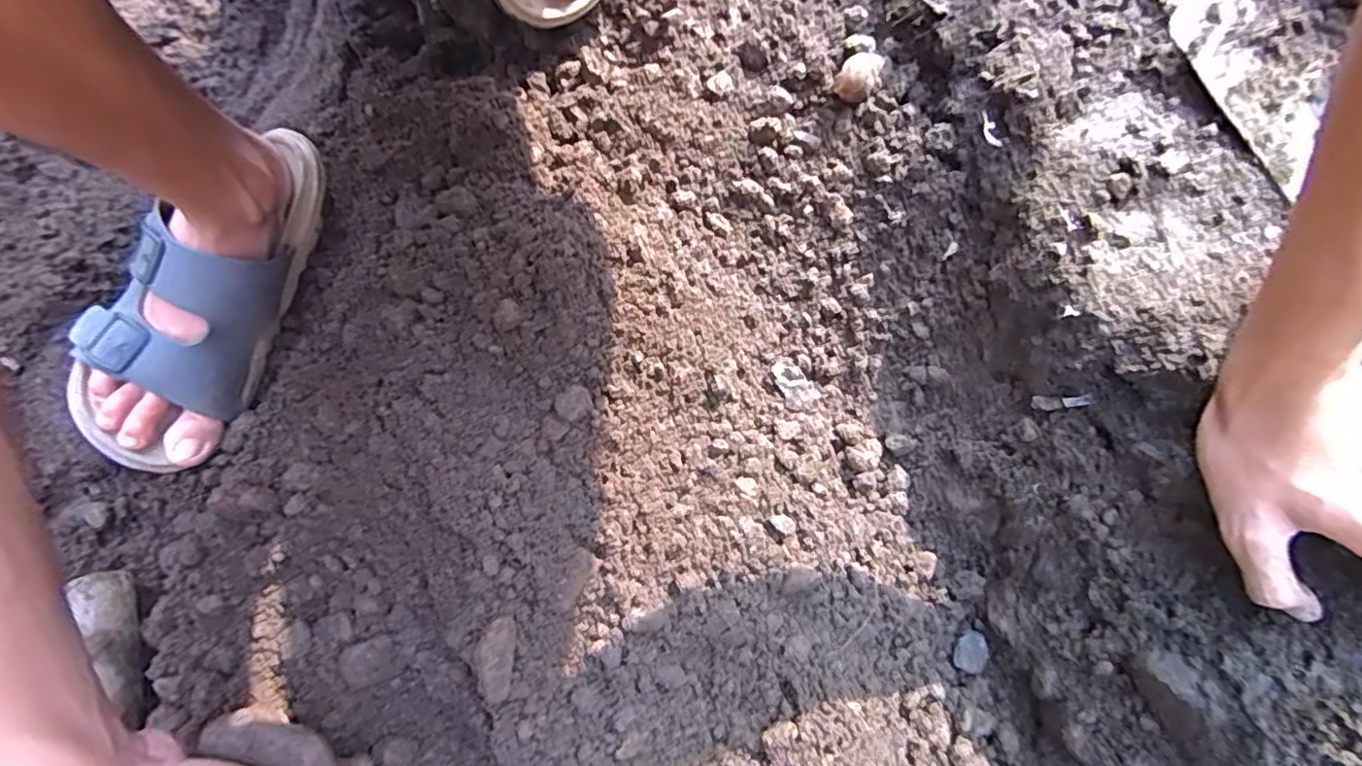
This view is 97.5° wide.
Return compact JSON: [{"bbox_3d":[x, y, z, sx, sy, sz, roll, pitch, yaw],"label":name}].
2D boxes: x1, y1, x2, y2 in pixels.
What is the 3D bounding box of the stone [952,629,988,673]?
[{"bbox_3d":[0.200,0.183,0.408,0.022,0.006,0.026,25,76,5],"label":"stone"}]

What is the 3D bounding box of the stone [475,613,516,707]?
[{"bbox_3d":[-0.098,0.146,0.313,0.017,0.010,0.042,3,75,-1],"label":"stone"}]

